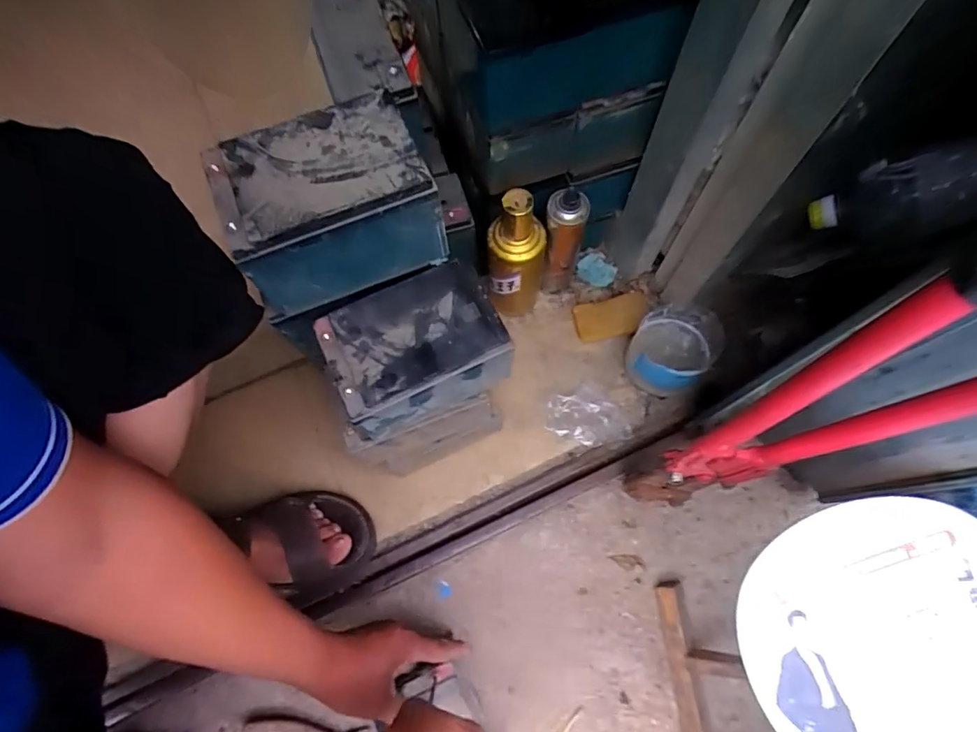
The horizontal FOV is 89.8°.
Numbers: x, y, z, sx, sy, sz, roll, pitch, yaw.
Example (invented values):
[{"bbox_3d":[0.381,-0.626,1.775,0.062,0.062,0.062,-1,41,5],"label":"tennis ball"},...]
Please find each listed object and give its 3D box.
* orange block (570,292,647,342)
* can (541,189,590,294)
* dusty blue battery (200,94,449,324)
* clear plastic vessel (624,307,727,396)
[{"bbox_3d":[0.181,-0.070,0.711,0.106,0.021,0.059,-15,71,-3],"label":"orange block"},{"bbox_3d":[0.095,-0.160,0.658,0.059,0.186,0.064,10,79,1],"label":"can"},{"bbox_3d":[-0.123,-0.122,0.389,0.159,0.098,0.104,-16,72,-6],"label":"dusty blue battery"},{"bbox_3d":[0.242,-0.021,0.653,0.100,0.085,0.104,-1,71,2],"label":"clear plastic vessel"}]

